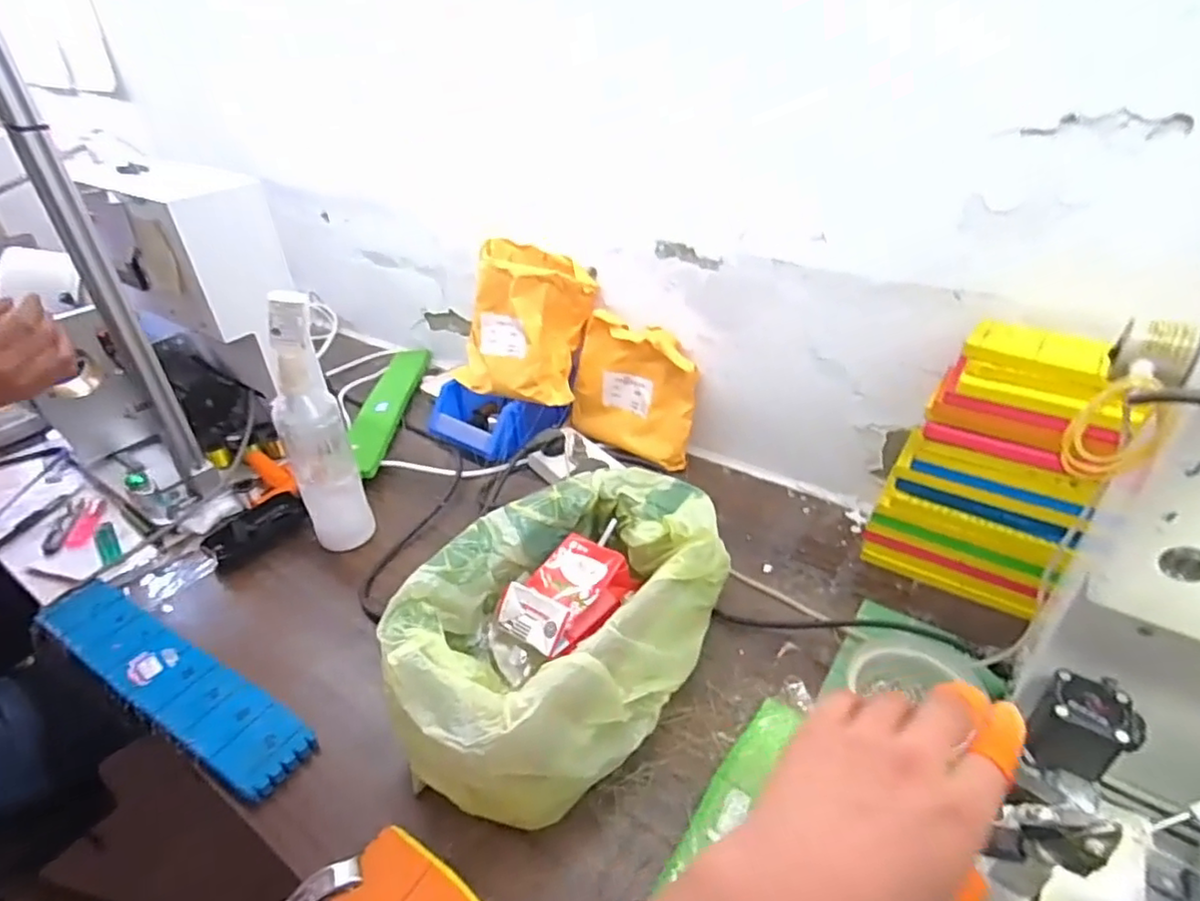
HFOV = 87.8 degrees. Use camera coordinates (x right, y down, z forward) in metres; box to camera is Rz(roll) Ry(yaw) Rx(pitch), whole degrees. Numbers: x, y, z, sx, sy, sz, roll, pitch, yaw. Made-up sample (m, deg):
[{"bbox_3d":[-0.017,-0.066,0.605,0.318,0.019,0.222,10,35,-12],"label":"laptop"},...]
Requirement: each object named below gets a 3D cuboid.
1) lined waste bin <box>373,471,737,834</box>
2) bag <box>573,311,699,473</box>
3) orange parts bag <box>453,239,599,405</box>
[{"bbox_3d":[-0.027,0.141,0.523,0.189,0.123,0.286,19,41,27],"label":"lined waste bin"},{"bbox_3d":[0.044,-0.081,0.792,0.167,0.160,0.050,20,29,27],"label":"bag"},{"bbox_3d":[-0.100,-0.164,0.806,0.167,0.192,0.081,17,19,25],"label":"orange parts bag"}]

